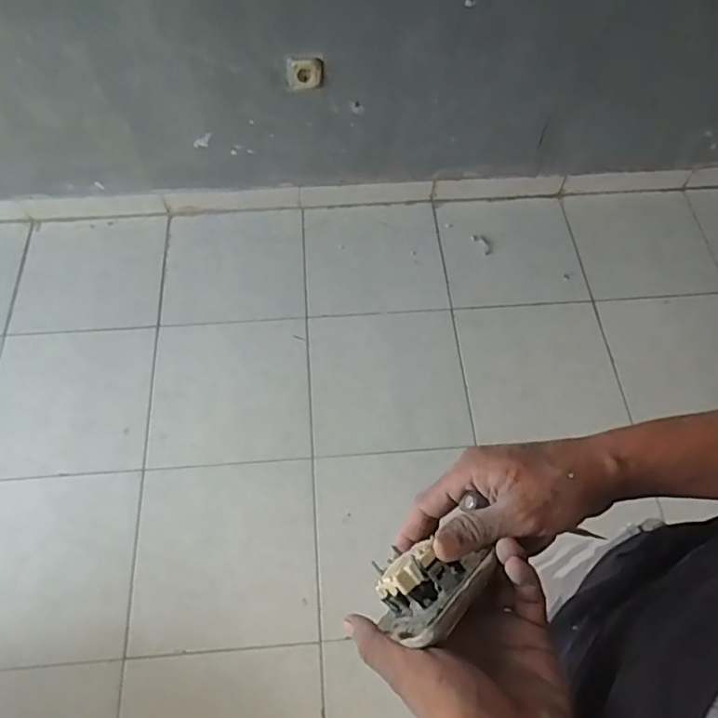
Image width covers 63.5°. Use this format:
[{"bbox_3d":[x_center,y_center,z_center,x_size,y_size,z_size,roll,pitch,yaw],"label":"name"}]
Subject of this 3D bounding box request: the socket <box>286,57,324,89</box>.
[{"bbox_3d":[-0.131,-0.698,1.411,0.087,0.074,0.023,-4,62,-3],"label":"socket"}]

